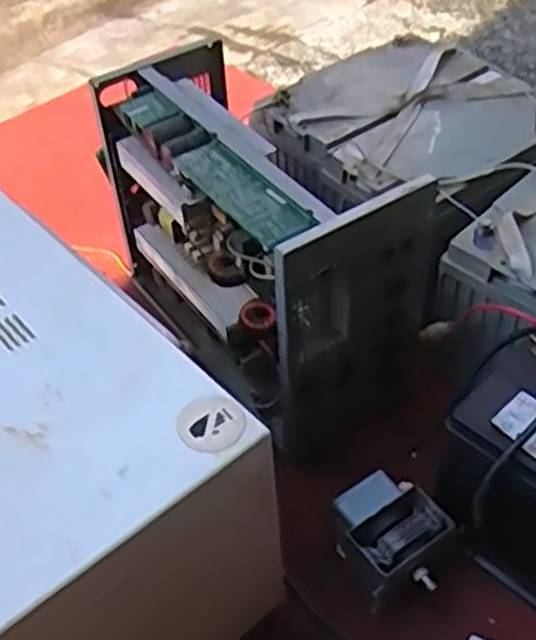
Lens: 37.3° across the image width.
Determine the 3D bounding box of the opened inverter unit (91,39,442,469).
[{"bbox_3d":[-0.011,-0.091,0.961,0.189,0.324,0.451,-27,52,-21],"label":"opened inverter unit"}]

